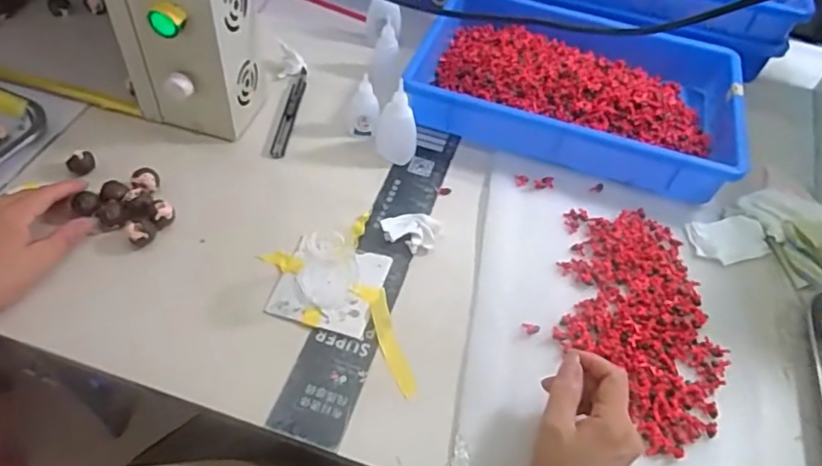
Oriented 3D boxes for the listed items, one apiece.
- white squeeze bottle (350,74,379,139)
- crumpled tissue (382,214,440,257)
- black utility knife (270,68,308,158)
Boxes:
[{"bbox_3d":[-0.052,-0.132,0.632,0.030,0.071,0.033,-9,54,-12],"label":"white squeeze bottle"},{"bbox_3d":[-0.001,0.000,0.564,0.053,0.014,0.043,16,52,7],"label":"crumpled tissue"},{"bbox_3d":[-0.136,-0.141,0.658,0.015,0.009,0.145,7,52,0],"label":"black utility knife"}]

